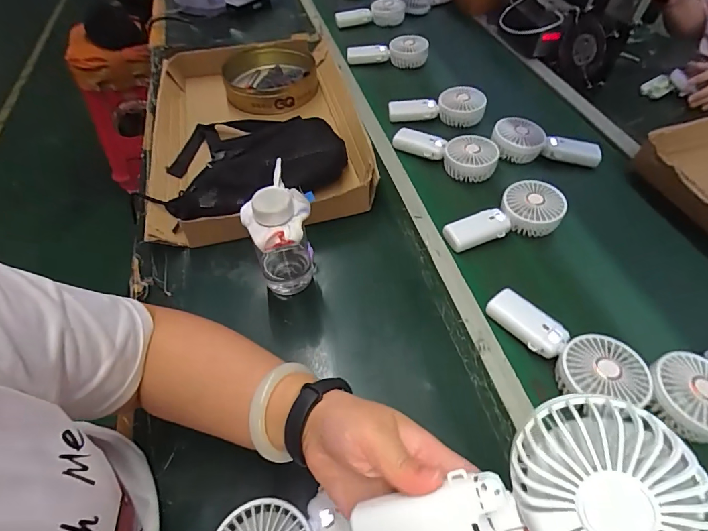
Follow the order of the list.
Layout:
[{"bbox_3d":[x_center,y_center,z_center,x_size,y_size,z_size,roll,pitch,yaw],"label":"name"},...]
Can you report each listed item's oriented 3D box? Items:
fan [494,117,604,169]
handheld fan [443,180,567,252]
[{"bbox_3d":[0.339,-0.218,0.714,0.183,0.045,0.071,9,50,2],"label":"fan"},{"bbox_3d":[0.223,-0.071,0.598,0.177,0.039,0.079,-19,54,-12],"label":"handheld fan"}]

